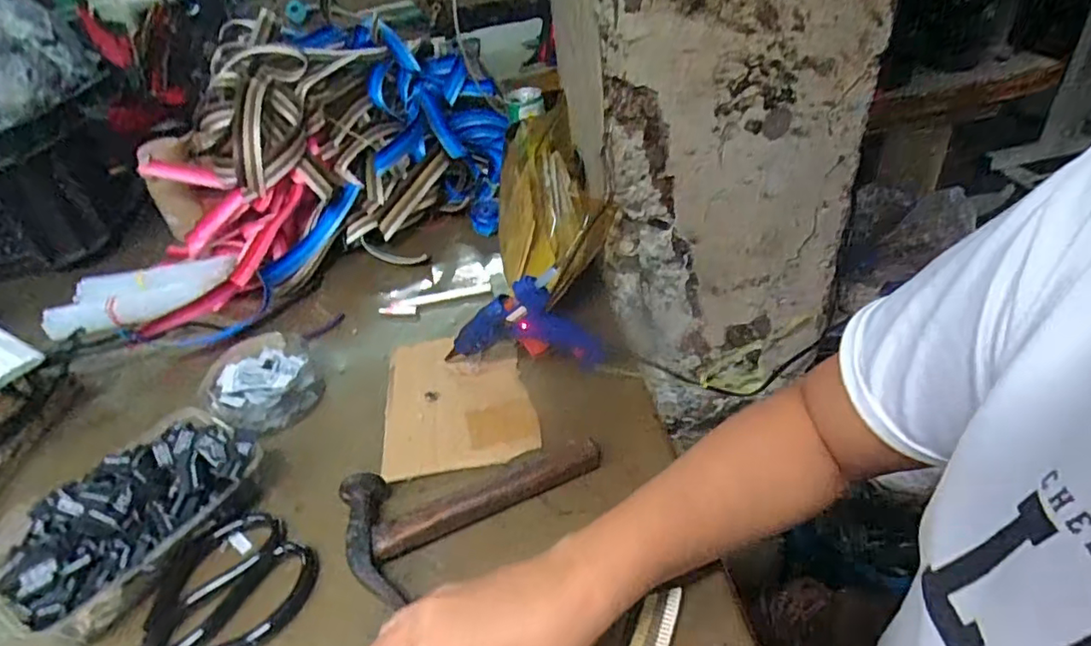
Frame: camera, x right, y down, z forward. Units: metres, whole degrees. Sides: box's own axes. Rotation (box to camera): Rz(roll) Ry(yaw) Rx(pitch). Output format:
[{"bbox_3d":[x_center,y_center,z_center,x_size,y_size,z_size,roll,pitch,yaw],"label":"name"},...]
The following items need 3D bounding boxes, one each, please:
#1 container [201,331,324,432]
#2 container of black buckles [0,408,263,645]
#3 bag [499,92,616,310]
[{"bbox_3d":[-0.259,0.055,0.542,0.094,0.038,0.103,-29,42,-25],"label":"container"},{"bbox_3d":[-0.299,0.140,0.428,0.124,0.049,0.168,16,44,29],"label":"container of black buckles"},{"bbox_3d":[-0.002,-0.146,0.636,0.093,0.088,0.284,-10,37,-1],"label":"bag"}]

